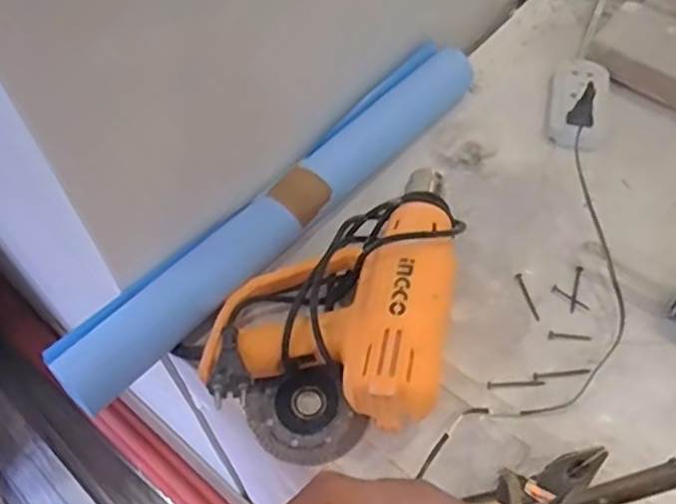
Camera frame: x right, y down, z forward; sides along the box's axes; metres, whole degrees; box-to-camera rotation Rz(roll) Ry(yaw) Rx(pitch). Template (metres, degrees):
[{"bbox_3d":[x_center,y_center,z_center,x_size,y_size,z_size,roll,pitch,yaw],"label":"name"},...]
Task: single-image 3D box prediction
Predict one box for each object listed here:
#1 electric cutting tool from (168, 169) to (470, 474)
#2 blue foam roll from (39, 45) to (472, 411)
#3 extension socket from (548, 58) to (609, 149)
[{"bbox_3d":[0.019,0.055,0.531,0.268,0.069,0.183,-28,58,-17],"label":"electric cutting tool"},{"bbox_3d":[-0.037,-0.051,0.614,0.060,0.054,0.525,35,63,24],"label":"blue foam roll"},{"bbox_3d":[0.264,-0.166,0.703,0.059,0.026,0.123,11,55,10],"label":"extension socket"}]

